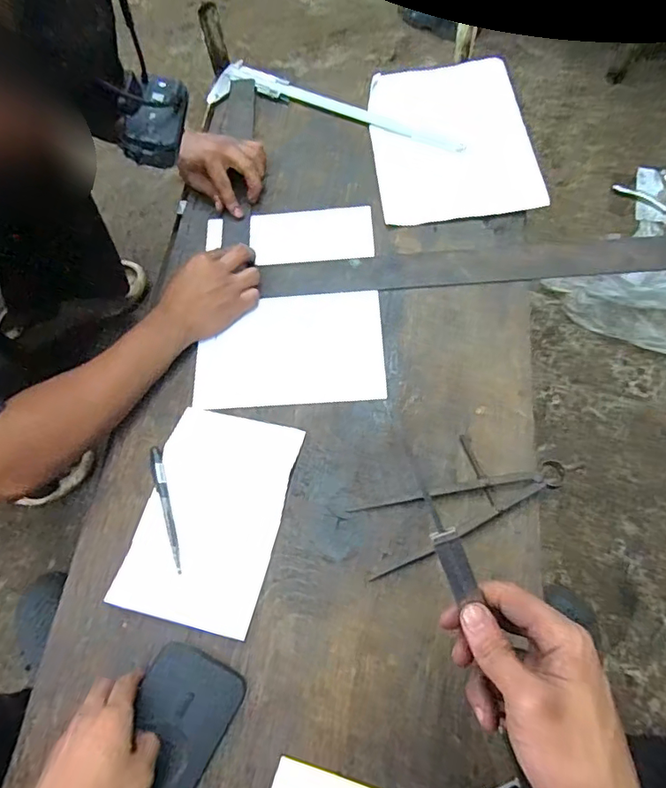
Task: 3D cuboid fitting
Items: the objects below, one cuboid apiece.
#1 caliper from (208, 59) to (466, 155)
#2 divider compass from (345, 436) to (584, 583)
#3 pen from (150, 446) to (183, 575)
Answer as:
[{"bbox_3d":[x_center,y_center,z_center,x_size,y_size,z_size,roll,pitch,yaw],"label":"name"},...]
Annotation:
[{"bbox_3d":[-0.003,-0.417,0.794,0.411,0.016,0.082,27,68,16],"label":"caliper"},{"bbox_3d":[0.123,0.093,0.524,0.216,0.019,0.086,-24,64,-9],"label":"divider compass"},{"bbox_3d":[-0.172,0.115,0.541,0.013,0.006,0.134,-17,63,-5],"label":"pen"}]

